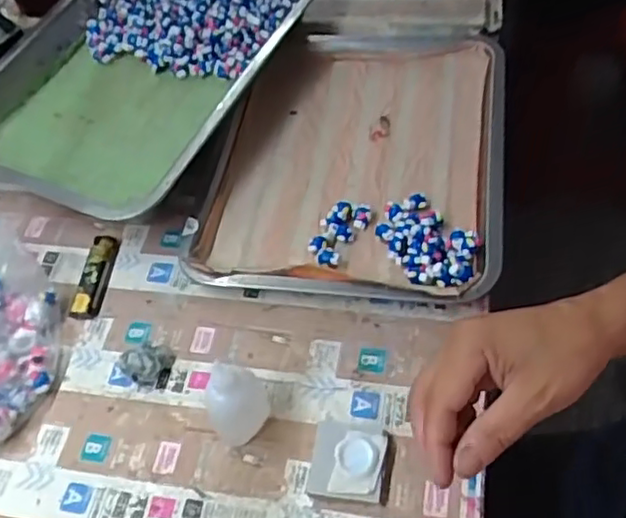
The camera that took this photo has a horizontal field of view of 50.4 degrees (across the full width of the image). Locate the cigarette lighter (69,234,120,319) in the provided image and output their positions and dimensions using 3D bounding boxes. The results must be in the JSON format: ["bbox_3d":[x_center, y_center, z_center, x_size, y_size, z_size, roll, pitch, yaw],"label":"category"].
[{"bbox_3d":[-0.192,0.014,0.586,0.025,0.016,0.080,2,56,7],"label":"cigarette lighter"}]

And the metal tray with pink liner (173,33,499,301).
[{"bbox_3d":[0.040,-0.092,0.613,0.257,0.045,0.295,4,56,9],"label":"metal tray with pink liner"}]

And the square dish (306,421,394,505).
[{"bbox_3d":[0.027,0.138,0.458,0.055,0.018,0.052,5,56,10],"label":"square dish"}]

